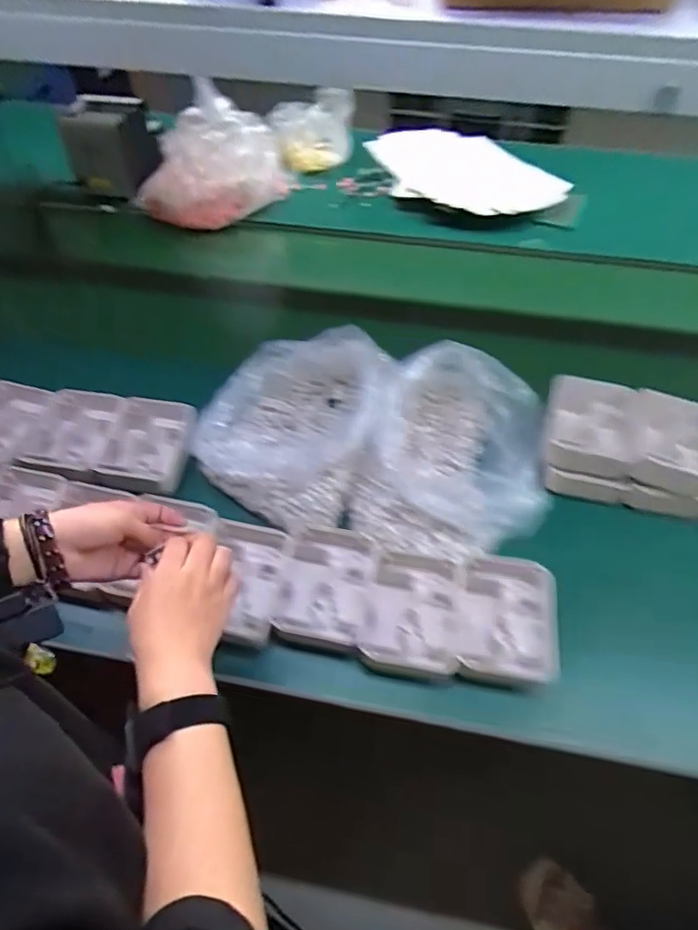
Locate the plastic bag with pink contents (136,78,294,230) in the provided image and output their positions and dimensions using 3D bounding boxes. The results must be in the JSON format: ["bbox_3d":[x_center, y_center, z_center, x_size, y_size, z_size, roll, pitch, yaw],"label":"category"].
[{"bbox_3d":[-0.283,-0.625,1.139,0.313,0.251,0.242,-8,54,-5],"label":"plastic bag with pink contents"}]

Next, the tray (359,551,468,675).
[{"bbox_3d":[0.073,0.166,0.635,0.101,0.033,0.127,10,54,8],"label":"tray"}]

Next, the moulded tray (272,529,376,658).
[{"bbox_3d":[-0.029,0.142,0.653,0.104,0.037,0.140,7,54,6],"label":"moulded tray"}]

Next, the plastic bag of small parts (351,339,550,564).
[{"bbox_3d":[0.134,-0.019,0.713,0.221,0.111,0.267,12,54,9],"label":"plastic bag of small parts"}]

